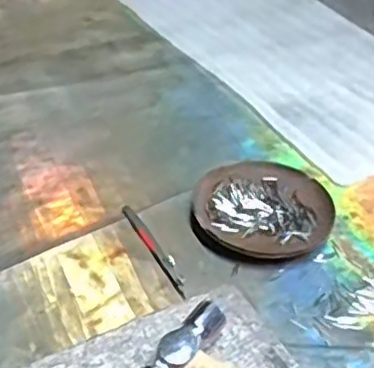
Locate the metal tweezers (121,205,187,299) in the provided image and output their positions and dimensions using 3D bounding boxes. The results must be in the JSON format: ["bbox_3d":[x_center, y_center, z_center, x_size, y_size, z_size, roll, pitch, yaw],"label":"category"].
[{"bbox_3d":[-0.027,0.049,0.494,0.009,0.004,0.107,-15,42,-24],"label":"metal tweezers"}]

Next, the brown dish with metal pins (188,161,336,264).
[{"bbox_3d":[0.062,0.021,0.527,0.111,0.015,0.113,3,37,-2],"label":"brown dish with metal pins"}]

